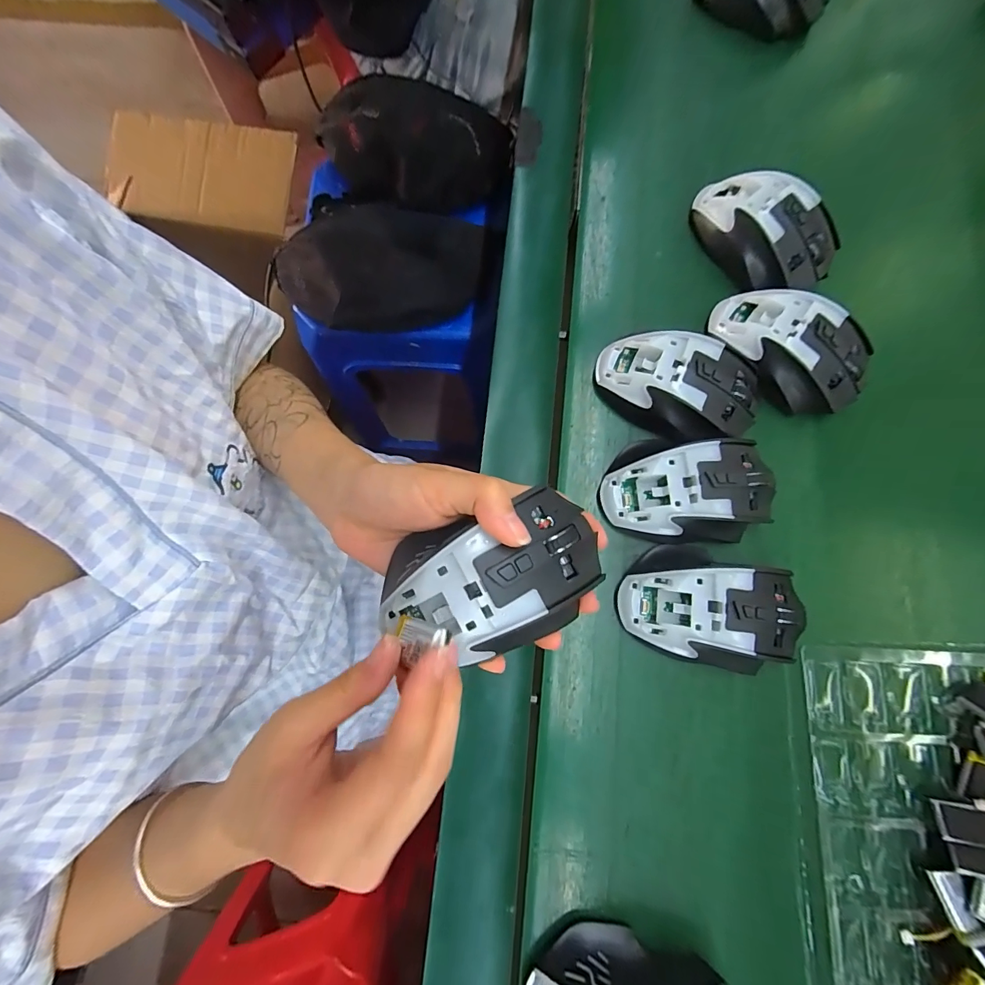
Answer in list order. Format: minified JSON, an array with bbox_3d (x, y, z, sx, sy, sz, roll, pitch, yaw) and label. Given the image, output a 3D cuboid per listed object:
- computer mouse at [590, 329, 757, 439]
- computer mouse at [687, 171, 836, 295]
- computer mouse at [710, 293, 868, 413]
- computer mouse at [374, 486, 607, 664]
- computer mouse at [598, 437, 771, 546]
[{"bbox_3d":[0.134,-0.076,0.306,0.116,0.040,0.071,20,80,3],"label":"computer mouse"},{"bbox_3d":[0.212,-0.206,0.331,0.078,0.041,0.114,-35,82,-7],"label":"computer mouse"},{"bbox_3d":[0.218,-0.106,0.309,0.110,0.033,0.070,30,80,5],"label":"computer mouse"},{"bbox_3d":[-0.001,0.042,0.203,0.107,0.033,0.064,-18,80,-4],"label":"computer mouse"},{"bbox_3d":[0.135,-0.001,0.290,0.111,0.039,0.069,5,79,0],"label":"computer mouse"}]

